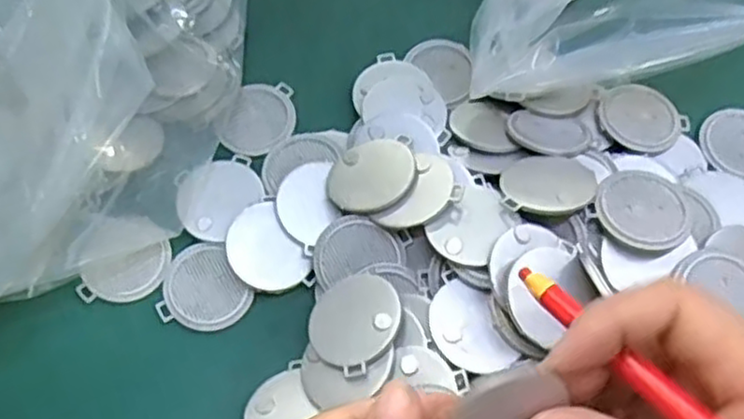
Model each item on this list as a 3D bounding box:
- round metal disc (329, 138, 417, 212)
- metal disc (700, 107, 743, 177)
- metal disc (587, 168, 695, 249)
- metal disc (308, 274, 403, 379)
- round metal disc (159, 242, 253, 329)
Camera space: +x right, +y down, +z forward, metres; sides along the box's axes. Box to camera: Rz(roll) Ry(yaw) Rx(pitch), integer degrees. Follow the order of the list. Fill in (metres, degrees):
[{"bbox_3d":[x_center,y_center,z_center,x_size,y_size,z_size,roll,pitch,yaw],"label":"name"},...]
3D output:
[{"bbox_3d":[0.000,-0.015,0.329,0.040,0.004,0.035,-31,58,1],"label":"round metal disc"},{"bbox_3d":[0.184,-0.033,0.361,0.040,0.004,0.037,0,65,0],"label":"metal disc"},{"bbox_3d":[0.116,0.000,0.312,0.039,0.004,0.038,0,55,0],"label":"metal disc"},{"bbox_3d":[-0.008,0.045,0.302,0.038,0.004,0.039,-11,61,20],"label":"metal disc"},{"bbox_3d":[-0.074,0.034,0.327,0.040,0.005,0.037,0,65,0],"label":"round metal disc"}]

